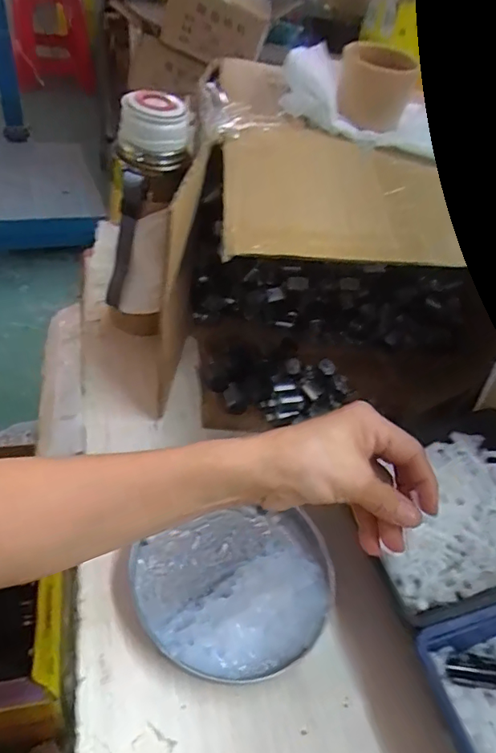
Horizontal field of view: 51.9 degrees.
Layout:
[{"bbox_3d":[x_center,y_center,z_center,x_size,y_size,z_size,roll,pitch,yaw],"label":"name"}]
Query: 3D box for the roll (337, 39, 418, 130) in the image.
[{"bbox_3d":[0.109,-0.250,0.438,0.059,0.056,0.059,16,46,2],"label":"roll"}]

